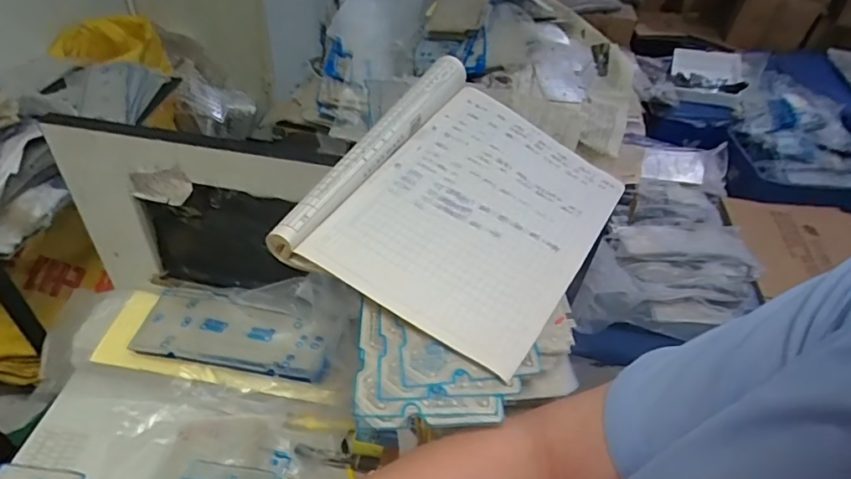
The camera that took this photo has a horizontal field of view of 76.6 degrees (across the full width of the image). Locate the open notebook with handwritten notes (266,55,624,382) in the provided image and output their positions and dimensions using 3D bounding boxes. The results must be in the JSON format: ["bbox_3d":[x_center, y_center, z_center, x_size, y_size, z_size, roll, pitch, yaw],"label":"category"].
[{"bbox_3d":[0.038,-0.040,0.466,0.216,0.034,0.274,30,48,15],"label":"open notebook with handwritten notes"}]

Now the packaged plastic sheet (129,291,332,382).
[{"bbox_3d":[-0.281,0.139,0.803,0.290,0.029,0.111,10,44,4],"label":"packaged plastic sheet"}]

